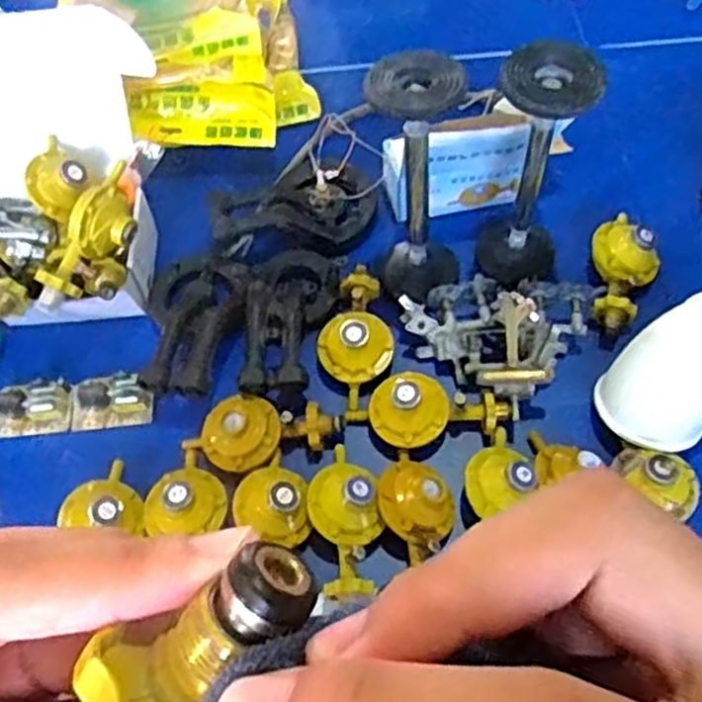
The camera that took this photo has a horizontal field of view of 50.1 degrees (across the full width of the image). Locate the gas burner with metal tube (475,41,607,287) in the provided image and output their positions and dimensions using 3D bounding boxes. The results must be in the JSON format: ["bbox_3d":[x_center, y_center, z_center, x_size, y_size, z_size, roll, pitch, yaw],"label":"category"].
[{"bbox_3d":[0.186,-0.170,0.786,0.087,0.283,0.080,13,62,11],"label":"gas burner with metal tube"}]

